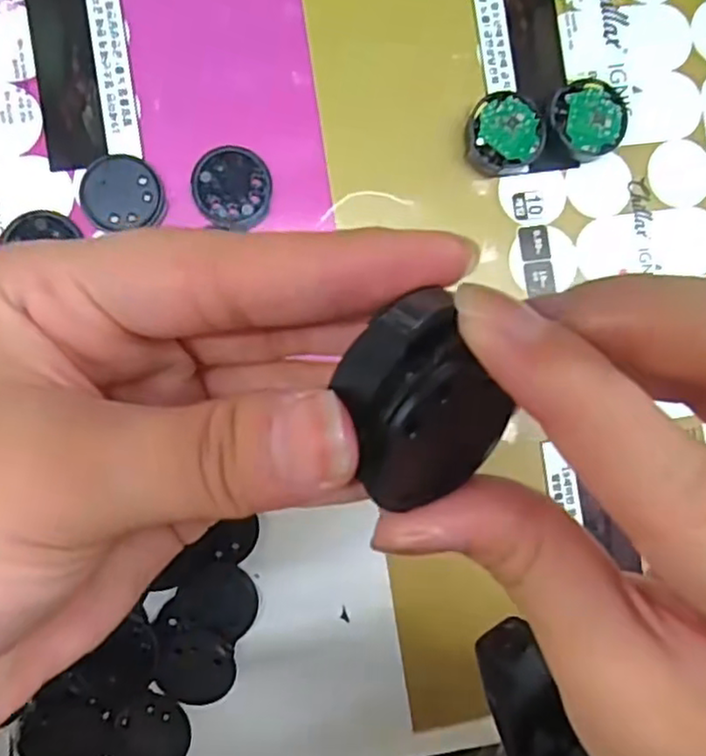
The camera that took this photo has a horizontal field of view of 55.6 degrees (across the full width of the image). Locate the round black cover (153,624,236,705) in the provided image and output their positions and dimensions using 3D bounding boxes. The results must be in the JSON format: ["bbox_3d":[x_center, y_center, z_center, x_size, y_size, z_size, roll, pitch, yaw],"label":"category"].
[{"bbox_3d":[-0.056,0.104,0.240,0.027,0.005,0.028,1,88,-7],"label":"round black cover"}]

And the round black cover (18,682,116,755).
[{"bbox_3d":[-0.101,0.125,0.236,0.031,0.004,0.032,0,88,-7],"label":"round black cover"}]

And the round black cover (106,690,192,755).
[{"bbox_3d":[-0.073,0.130,0.242,0.028,0.004,0.028,0,88,-7],"label":"round black cover"}]

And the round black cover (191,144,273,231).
[{"bbox_3d":[-0.045,-0.072,0.251,0.029,0.004,0.030,0,88,-7],"label":"round black cover"}]

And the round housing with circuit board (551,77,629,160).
[{"bbox_3d":[0.093,-0.102,0.265,0.033,0.010,0.031,0,88,-7],"label":"round housing with circuit board"}]

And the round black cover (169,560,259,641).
[{"bbox_3d":[-0.049,0.080,0.244,0.029,0.004,0.024,15,86,-6],"label":"round black cover"}]

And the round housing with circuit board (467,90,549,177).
[{"bbox_3d":[0.059,-0.094,0.261,0.030,0.010,0.030,0,88,-7],"label":"round housing with circuit board"}]

